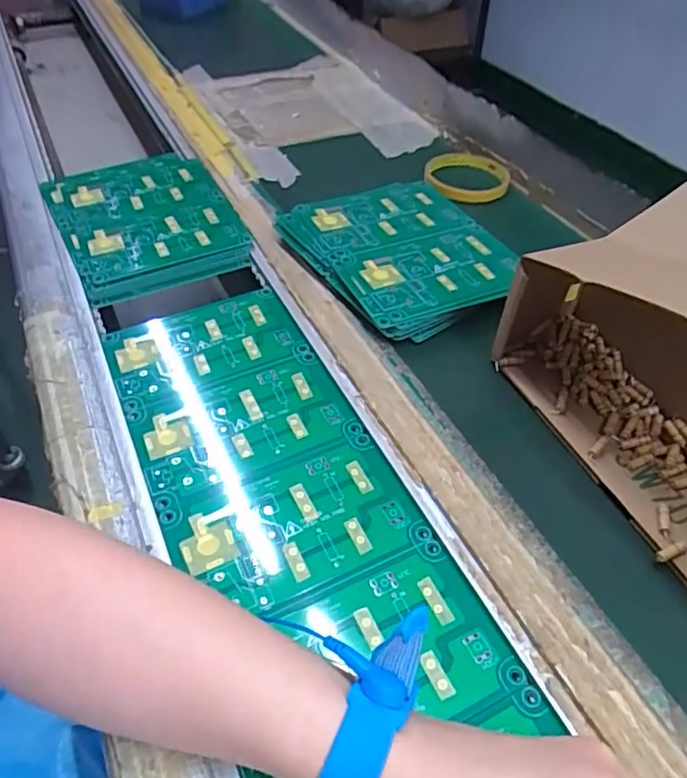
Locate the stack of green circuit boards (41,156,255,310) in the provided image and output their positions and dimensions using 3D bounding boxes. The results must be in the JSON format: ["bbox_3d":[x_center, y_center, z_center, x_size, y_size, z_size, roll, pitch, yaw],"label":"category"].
[{"bbox_3d":[-0.185,-0.162,0.551,0.152,0.015,0.208,-21,51,-16],"label":"stack of green circuit boards"}]

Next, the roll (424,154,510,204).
[{"bbox_3d":[0.124,-0.215,0.593,0.081,0.013,0.084,-1,48,1],"label":"roll"}]

